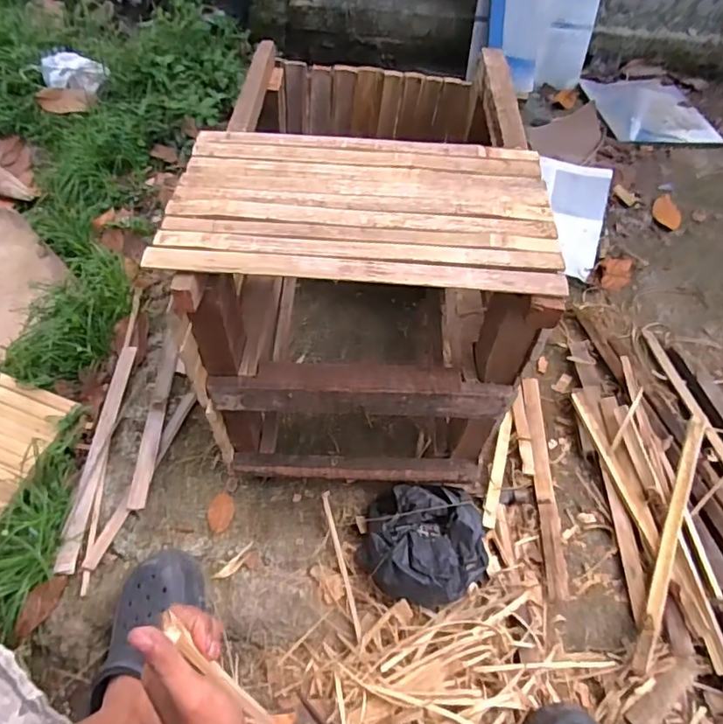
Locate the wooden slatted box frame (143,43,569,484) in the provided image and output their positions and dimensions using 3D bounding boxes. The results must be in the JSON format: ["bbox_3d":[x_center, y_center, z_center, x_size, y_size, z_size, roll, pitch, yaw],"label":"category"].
[{"bbox_3d":[0.000,-0.156,0.768,0.374,0.389,0.515,4,55,-2],"label":"wooden slatted box frame"}]

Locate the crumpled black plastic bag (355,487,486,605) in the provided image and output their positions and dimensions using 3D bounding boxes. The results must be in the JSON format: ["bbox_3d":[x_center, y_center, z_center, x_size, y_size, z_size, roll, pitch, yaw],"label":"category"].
[{"bbox_3d":[0.091,0.261,0.768,0.175,0.066,0.160,5,55,-1],"label":"crumpled black plastic bag"}]

